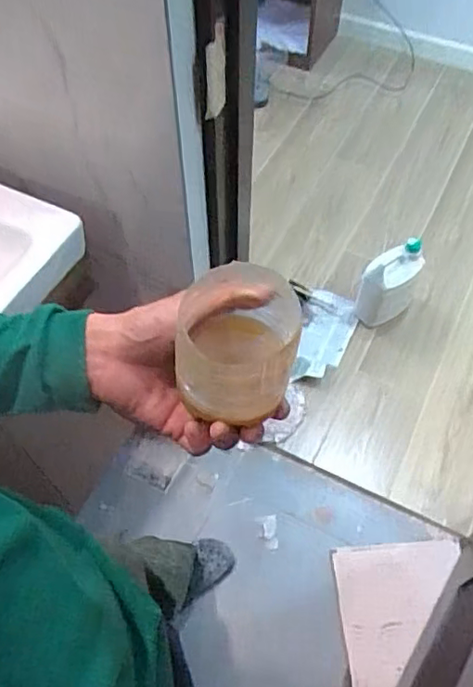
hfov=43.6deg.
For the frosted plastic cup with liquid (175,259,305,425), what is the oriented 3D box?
[{"bbox_3d":[0.000,0.000,0.383,0.078,0.070,0.085,0,58,0],"label":"frosted plastic cup with liquid"}]

